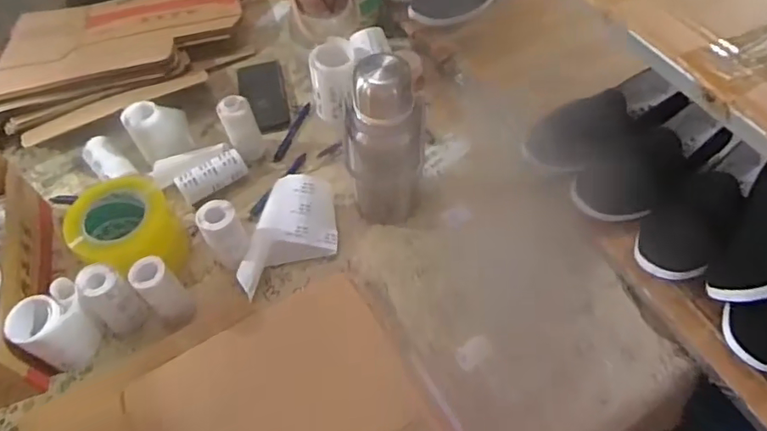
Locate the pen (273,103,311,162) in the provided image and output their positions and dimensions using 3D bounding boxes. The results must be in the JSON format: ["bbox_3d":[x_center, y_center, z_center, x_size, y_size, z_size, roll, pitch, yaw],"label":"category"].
[{"bbox_3d":[-0.145,-0.136,0.876,0.017,0.011,0.132,12,56,12],"label":"pen"}]

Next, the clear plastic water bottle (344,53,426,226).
[{"bbox_3d":[0.002,-0.080,0.681,0.093,0.244,0.074,-5,54,0],"label":"clear plastic water bottle"}]

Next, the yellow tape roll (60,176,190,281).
[{"bbox_3d":[-0.329,0.027,0.721,0.115,0.114,0.123,-2,54,2],"label":"yellow tape roll"}]

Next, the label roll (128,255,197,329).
[{"bbox_3d":[-0.266,0.094,0.659,0.042,0.100,0.044,-38,60,-22],"label":"label roll"}]

